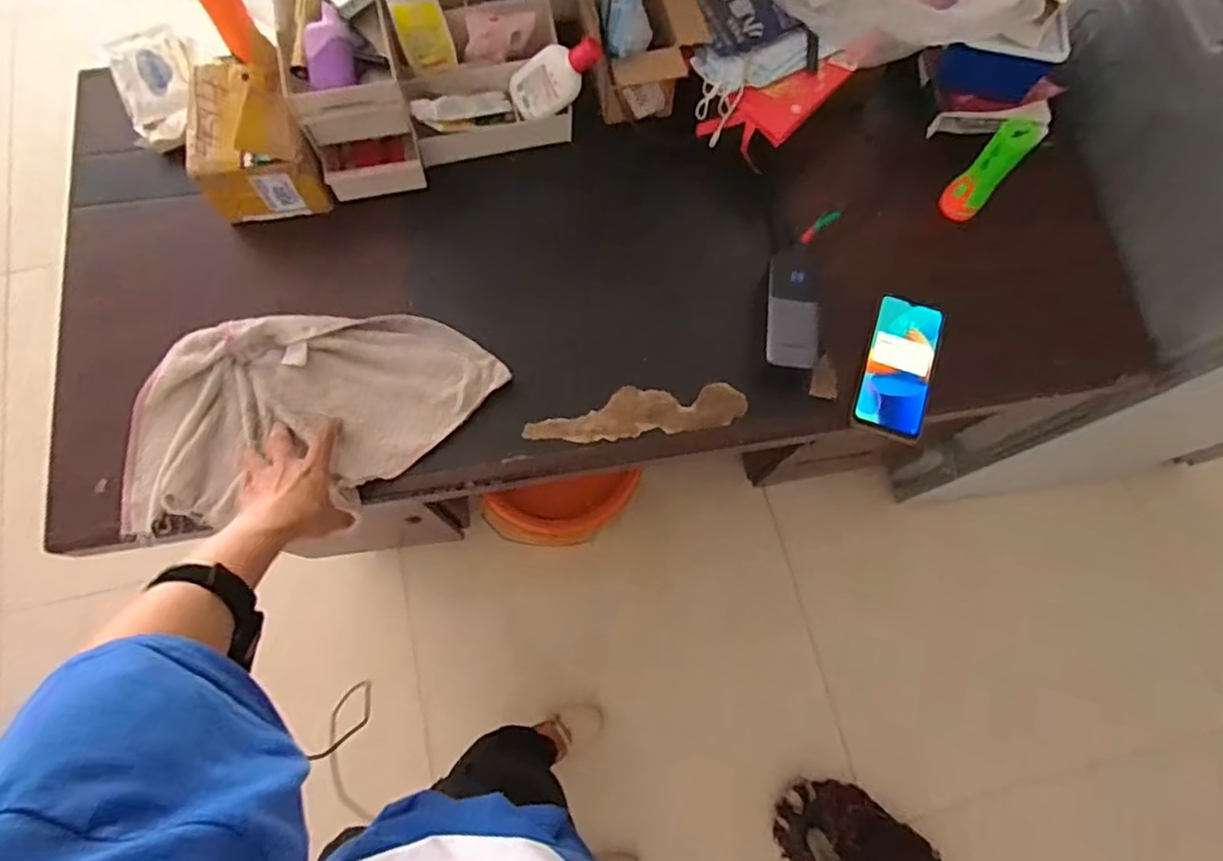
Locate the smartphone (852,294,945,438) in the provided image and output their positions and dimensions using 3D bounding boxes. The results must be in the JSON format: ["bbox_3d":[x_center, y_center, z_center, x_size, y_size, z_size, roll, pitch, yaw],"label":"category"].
[{"bbox_3d":[0.314,-0.074,0.712,0.070,0.015,0.156,19,73,4],"label":"smartphone"}]

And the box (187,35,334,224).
[{"bbox_3d":[-0.382,-0.312,0.692,0.119,0.119,0.128,-15,74,-6],"label":"box"}]

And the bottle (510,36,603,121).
[{"bbox_3d":[-0.060,-0.383,0.710,0.119,0.045,0.036,-15,68,38],"label":"bottle"}]

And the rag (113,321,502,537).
[{"bbox_3d":[-0.309,-0.028,0.677,0.375,0.027,0.191,-12,74,-6],"label":"rag"}]

